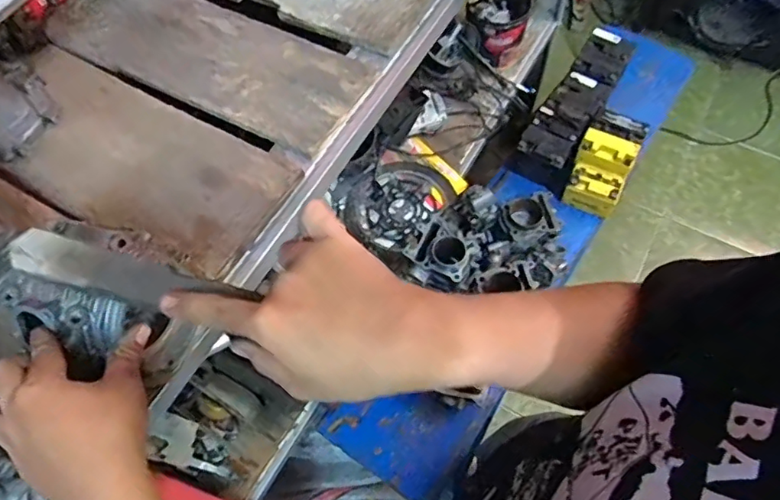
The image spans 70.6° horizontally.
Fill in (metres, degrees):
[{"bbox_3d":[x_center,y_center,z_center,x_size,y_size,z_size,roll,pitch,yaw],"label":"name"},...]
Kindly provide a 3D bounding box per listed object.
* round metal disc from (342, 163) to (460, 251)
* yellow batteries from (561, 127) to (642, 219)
[{"bbox_3d":[0.017,-0.113,1.265,0.201,0.030,0.233,40,71,17],"label":"round metal disc"},{"bbox_3d":[0.468,-0.173,1.232,0.117,0.119,0.132,21,67,11],"label":"yellow batteries"}]

